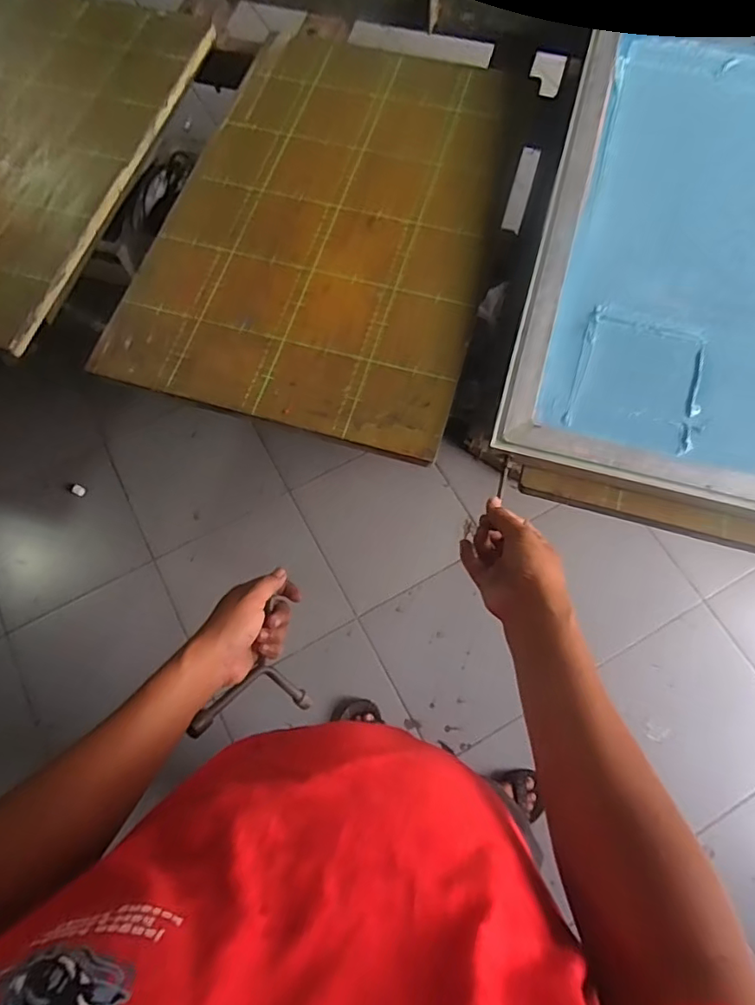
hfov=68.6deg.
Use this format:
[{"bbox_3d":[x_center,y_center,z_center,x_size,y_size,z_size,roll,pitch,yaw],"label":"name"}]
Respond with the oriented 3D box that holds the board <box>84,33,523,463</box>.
[{"bbox_3d":[-0.051,-0.345,0.672,0.381,0.025,0.561,15,73,6],"label":"board"}]

